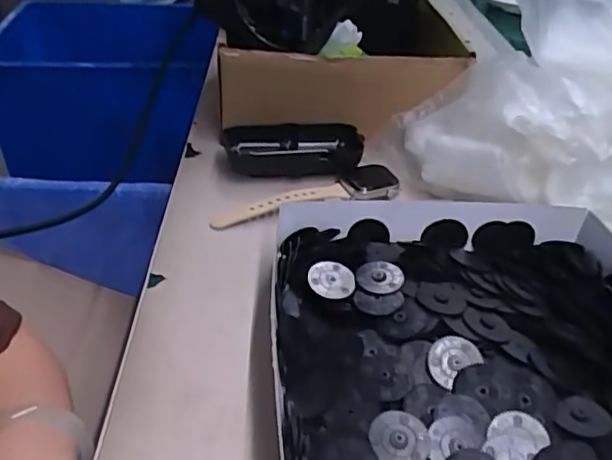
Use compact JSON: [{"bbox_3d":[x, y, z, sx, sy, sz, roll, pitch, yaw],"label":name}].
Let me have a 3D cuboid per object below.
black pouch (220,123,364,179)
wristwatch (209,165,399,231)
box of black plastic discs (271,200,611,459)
[{"bbox_3d":[-0.010,-0.065,0.461,0.110,0.027,0.044,-2,37,-9],"label":"black pouch"},{"bbox_3d":[0.000,-0.026,0.415,0.140,0.015,0.045,-8,39,-17],"label":"wristwatch"},{"bbox_3d":[0.093,0.060,0.297,0.218,0.038,0.228,1,37,-6],"label":"box of black plastic discs"}]

